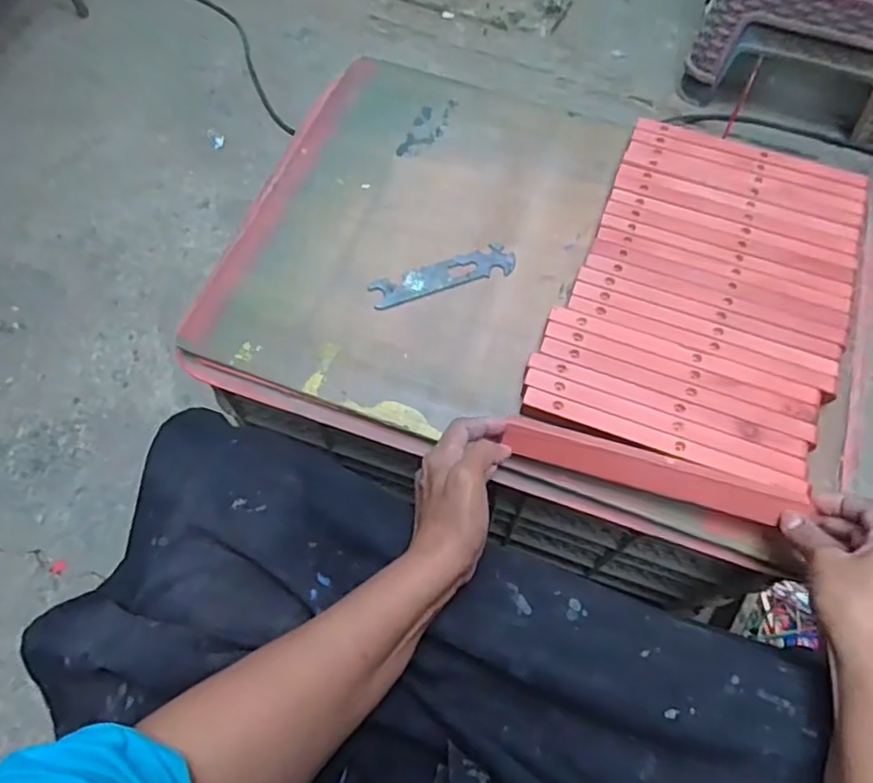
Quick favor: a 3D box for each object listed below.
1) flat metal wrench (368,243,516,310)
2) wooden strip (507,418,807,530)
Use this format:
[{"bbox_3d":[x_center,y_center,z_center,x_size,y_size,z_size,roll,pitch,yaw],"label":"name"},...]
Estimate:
[{"bbox_3d":[0.007,-0.108,0.582,0.134,0.007,0.032,-19,67,-8],"label":"flat metal wrench"},{"bbox_3d":[0.163,0.060,0.479,0.218,0.018,0.030,15,67,5],"label":"wooden strip"}]

